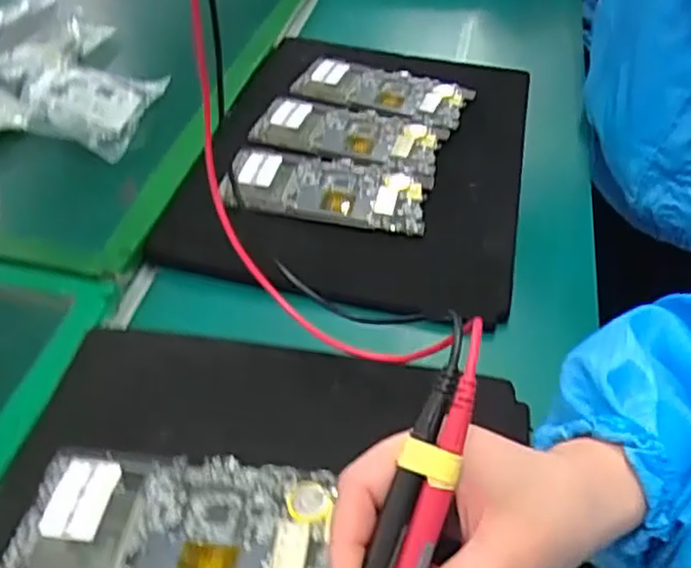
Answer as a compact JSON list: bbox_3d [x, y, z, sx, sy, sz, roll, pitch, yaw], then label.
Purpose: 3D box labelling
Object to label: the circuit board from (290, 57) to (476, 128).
[{"bbox_3d":[0.032,-0.179,0.654,0.158,0.009,0.073,14,45,11],"label":"circuit board"}]

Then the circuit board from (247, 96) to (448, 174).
[{"bbox_3d":[0.001,-0.130,0.603,0.156,0.006,0.078,14,45,11],"label":"circuit board"}]

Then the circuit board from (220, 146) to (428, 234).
[{"bbox_3d":[-0.015,-0.073,0.547,0.153,0.010,0.073,9,44,6],"label":"circuit board"}]

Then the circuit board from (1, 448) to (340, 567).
[{"bbox_3d":[-0.078,0.110,0.327,0.142,0.007,0.073,6,44,3],"label":"circuit board"}]

